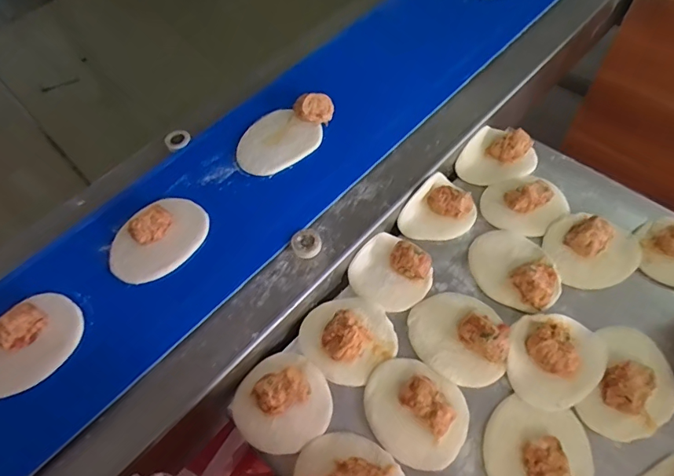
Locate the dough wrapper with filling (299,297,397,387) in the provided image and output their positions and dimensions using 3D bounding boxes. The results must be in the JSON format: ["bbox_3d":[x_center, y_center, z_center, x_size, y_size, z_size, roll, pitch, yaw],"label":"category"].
[{"bbox_3d":[0.010,0.094,0.446,0.084,0.037,0.089,-2,59,3],"label":"dough wrapper with filling"}]

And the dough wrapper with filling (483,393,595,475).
[{"bbox_3d":[0.170,0.180,0.375,0.085,0.024,0.086,-2,59,3],"label":"dough wrapper with filling"}]

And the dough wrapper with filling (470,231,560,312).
[{"bbox_3d":[0.186,0.028,0.469,0.078,0.030,0.098,-15,59,-5],"label":"dough wrapper with filling"}]

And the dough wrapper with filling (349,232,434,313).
[{"bbox_3d":[0.056,0.033,0.471,0.077,0.032,0.069,38,69,23],"label":"dough wrapper with filling"}]

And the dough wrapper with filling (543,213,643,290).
[{"bbox_3d":[0.267,0.009,0.475,0.081,0.032,0.085,-2,59,3],"label":"dough wrapper with filling"}]

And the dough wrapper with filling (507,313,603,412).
[{"bbox_3d":[0.204,0.112,0.417,0.080,0.025,0.088,10,61,11],"label":"dough wrapper with filling"}]

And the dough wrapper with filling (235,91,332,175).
[{"bbox_3d":[-0.062,-0.132,0.540,0.132,0.028,0.082,-38,63,-17],"label":"dough wrapper with filling"}]

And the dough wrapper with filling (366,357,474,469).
[{"bbox_3d":[0.070,0.150,0.400,0.094,0.026,0.081,33,67,22],"label":"dough wrapper with filling"}]

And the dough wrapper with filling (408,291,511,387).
[{"bbox_3d":[0.118,0.089,0.435,0.090,0.025,0.092,7,60,9],"label":"dough wrapper with filling"}]

